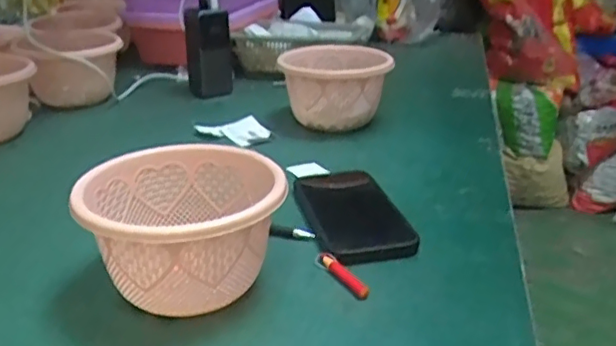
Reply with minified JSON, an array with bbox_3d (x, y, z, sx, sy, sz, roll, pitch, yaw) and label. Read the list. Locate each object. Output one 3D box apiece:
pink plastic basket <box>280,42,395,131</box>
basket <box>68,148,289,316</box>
[{"bbox_3d":[0.031,-0.111,0.789,0.129,0.093,0.120,0,24,-6],"label":"pink plastic basket"},{"bbox_3d":[-0.091,0.046,0.448,0.130,0.090,0.134,2,24,-1],"label":"basket"}]

